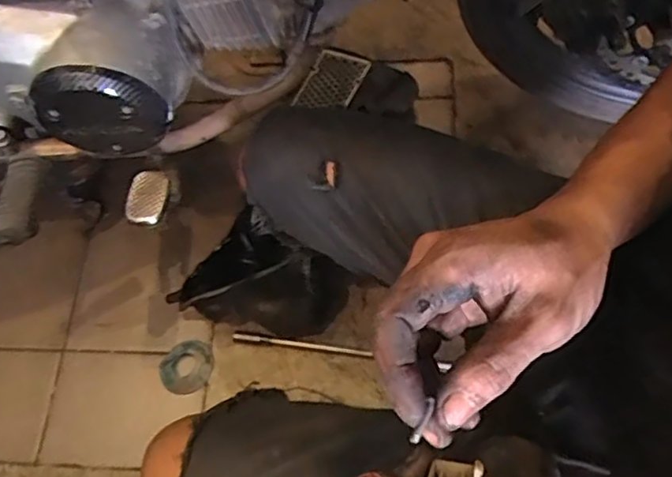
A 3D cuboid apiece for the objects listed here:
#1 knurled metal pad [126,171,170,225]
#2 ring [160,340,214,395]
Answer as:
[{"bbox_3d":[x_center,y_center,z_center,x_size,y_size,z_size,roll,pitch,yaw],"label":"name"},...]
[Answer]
[{"bbox_3d":[-0.177,-0.039,0.585,0.037,0.007,0.051,5,67,5],"label":"knurled metal pad"},{"bbox_3d":[-0.193,0.167,0.807,0.070,0.015,0.066,-1,66,3],"label":"ring"}]

